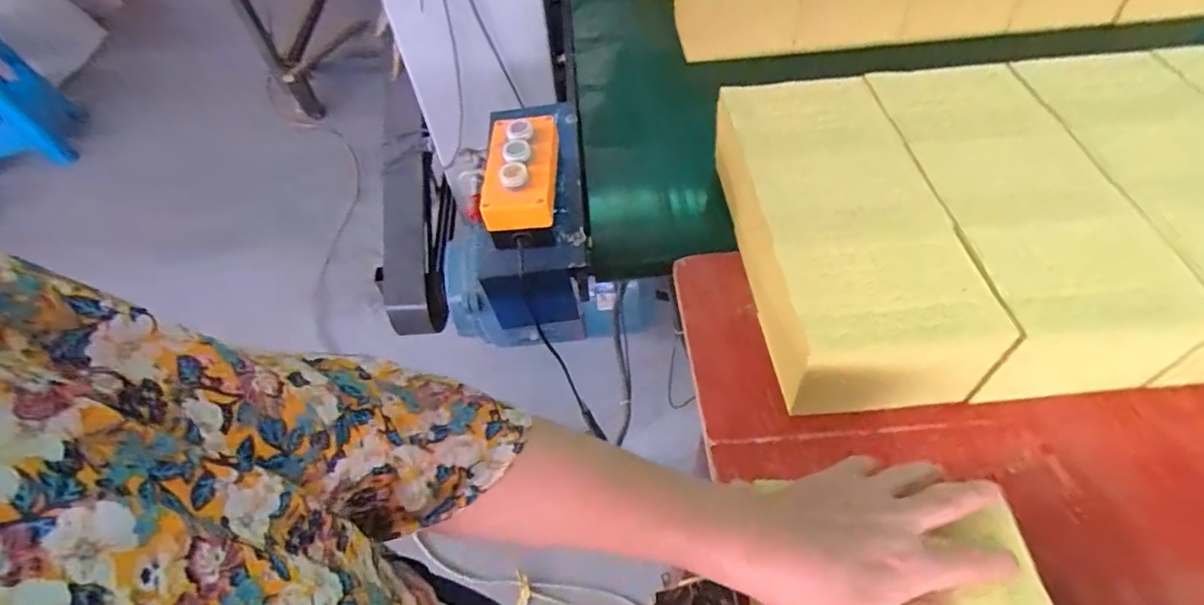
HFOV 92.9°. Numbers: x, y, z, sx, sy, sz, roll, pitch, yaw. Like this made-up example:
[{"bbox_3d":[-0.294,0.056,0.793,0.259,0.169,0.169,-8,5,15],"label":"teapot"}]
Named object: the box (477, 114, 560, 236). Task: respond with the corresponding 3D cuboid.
[{"bbox_3d":[-0.089,-0.150,0.642,0.081,0.063,0.142,-3,53,2],"label":"box"}]

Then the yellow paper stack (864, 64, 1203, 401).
[{"bbox_3d":[0.393,-0.089,0.579,0.165,0.107,0.348,-7,53,-1],"label":"yellow paper stack"}]

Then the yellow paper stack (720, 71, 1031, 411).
[{"bbox_3d":[0.217,-0.078,0.584,0.187,0.112,0.363,-8,53,-2],"label":"yellow paper stack"}]

